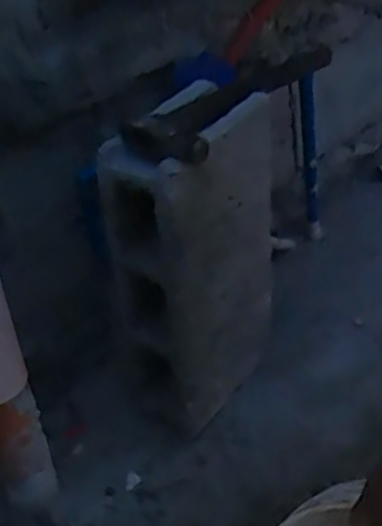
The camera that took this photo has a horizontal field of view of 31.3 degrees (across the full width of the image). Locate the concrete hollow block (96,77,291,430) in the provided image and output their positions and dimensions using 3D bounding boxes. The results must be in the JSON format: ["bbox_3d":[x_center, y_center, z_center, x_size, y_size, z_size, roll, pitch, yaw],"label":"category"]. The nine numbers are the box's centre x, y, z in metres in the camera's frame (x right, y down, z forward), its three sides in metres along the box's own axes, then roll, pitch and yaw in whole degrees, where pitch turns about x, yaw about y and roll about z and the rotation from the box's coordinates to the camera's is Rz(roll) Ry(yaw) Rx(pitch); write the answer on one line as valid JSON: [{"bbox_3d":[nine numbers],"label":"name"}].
[{"bbox_3d":[0.007,0.015,0.827,0.112,0.391,0.203,17,43,32],"label":"concrete hollow block"}]

